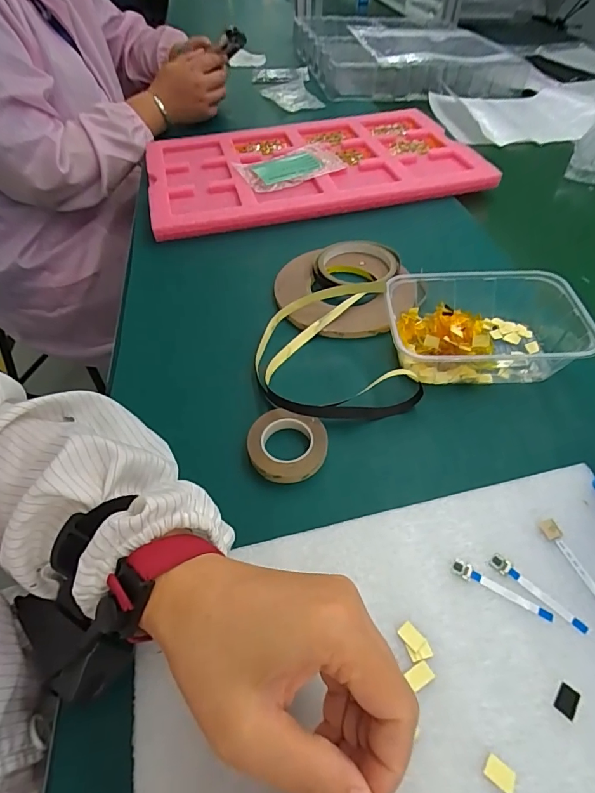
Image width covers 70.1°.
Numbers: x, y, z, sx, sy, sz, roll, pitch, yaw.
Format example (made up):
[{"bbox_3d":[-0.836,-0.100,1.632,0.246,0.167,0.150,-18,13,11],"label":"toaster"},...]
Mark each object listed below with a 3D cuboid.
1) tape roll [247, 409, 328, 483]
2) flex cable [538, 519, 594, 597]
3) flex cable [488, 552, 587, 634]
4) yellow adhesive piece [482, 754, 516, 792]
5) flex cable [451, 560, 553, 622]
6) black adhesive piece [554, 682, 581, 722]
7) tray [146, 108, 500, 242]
[{"bbox_3d":[-0.008,0.039,0.334,0.061,0.013,0.056,-1,50,2],"label":"tape roll"},{"bbox_3d":[0.177,0.106,0.270,0.010,0.004,0.059,-15,51,-10],"label":"flex cable"},{"bbox_3d":[0.148,0.119,0.260,0.060,0.004,0.010,34,59,27],"label":"flex cable"},{"bbox_3d":[0.100,0.185,0.208,0.014,0.004,0.010,28,56,24],"label":"yellow adhesive piece"},{"bbox_3d":[0.125,0.119,0.260,0.060,0.004,0.009,24,55,22],"label":"flex cable"},{"bbox_3d":[0.144,0.163,0.227,0.011,0.004,0.015,35,59,26],"label":"black adhesive piece"},{"bbox_3d":[0.009,-0.364,0.652,0.472,0.026,0.283,-11,50,-7],"label":"tray"}]

